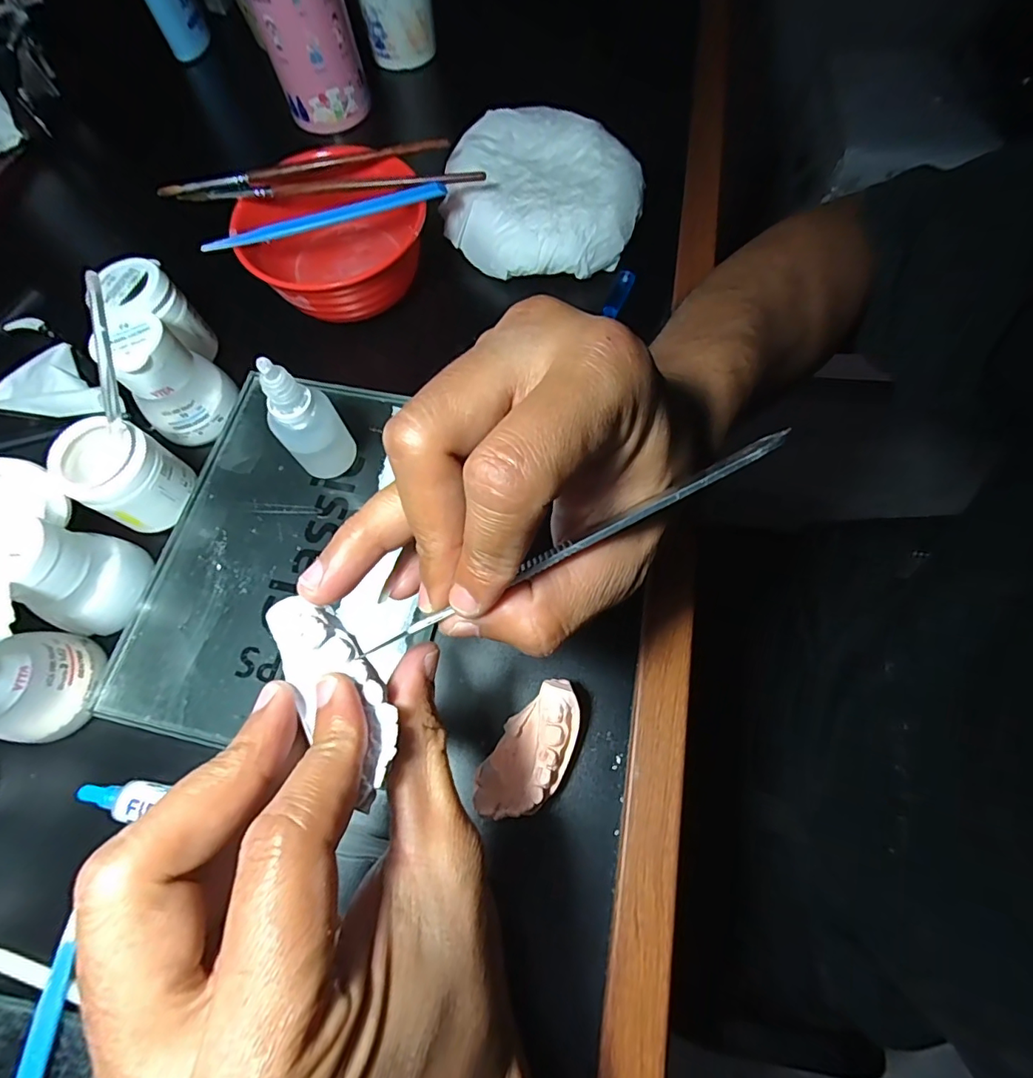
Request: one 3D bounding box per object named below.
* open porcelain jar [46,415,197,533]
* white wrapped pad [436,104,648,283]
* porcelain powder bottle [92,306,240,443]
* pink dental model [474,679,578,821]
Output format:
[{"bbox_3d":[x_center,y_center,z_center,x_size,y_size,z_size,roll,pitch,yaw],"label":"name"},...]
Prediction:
[{"bbox_3d":[-0.201,-0.034,0.266,0.042,0.044,0.043,-1,68,1],"label":"open porcelain jar"},{"bbox_3d":[0.017,-0.221,0.331,0.120,0.036,0.102,9,68,5],"label":"white wrapped pad"},{"bbox_3d":[-0.189,-0.087,0.281,0.041,0.055,0.044,3,68,3],"label":"porcelain powder bottle"},{"bbox_3d":[0.007,0.092,0.225,0.030,0.024,0.059,30,72,13],"label":"pink dental model"}]

